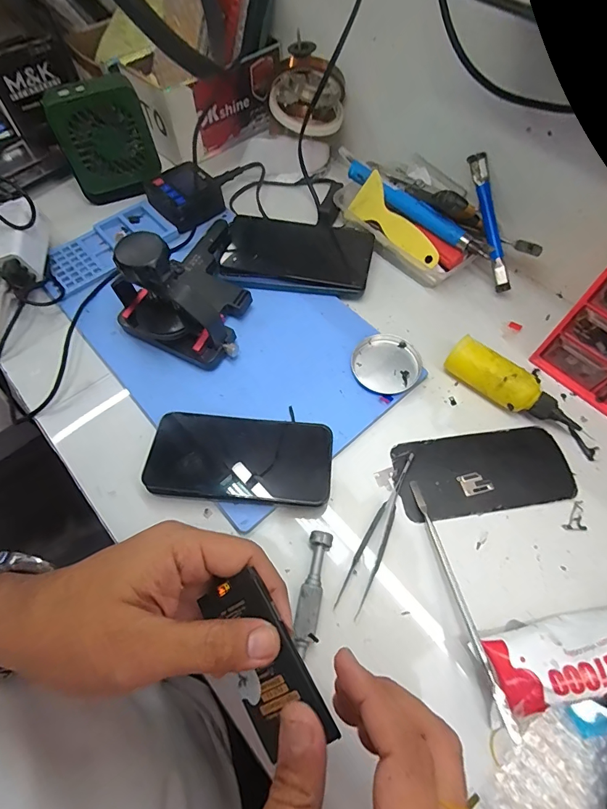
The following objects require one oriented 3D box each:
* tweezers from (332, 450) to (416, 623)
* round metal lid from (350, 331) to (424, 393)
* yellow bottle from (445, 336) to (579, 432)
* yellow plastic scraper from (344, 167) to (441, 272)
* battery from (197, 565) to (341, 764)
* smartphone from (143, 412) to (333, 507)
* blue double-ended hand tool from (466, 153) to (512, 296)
[{"bbox_3d":[0.061,0.098,0.319,0.020,0.006,0.131,26,65,13],"label":"tweezers"},{"bbox_3d":[0.078,-0.037,0.387,0.062,0.013,0.062,0,62,0],"label":"round metal lid"},{"bbox_3d":[0.182,-0.012,0.363,0.032,0.035,0.115,-40,69,-19],"label":"yellow bottle"},{"bbox_3d":[0.097,-0.188,0.444,0.015,0.050,0.121,-16,69,-52],"label":"yellow plastic scraper"},{"bbox_3d":[-0.021,0.133,0.211,0.043,0.006,0.084,-36,75,18],"label":"battery"},{"bbox_3d":[-0.050,0.042,0.329,0.142,0.006,0.073,4,58,0],"label":"smartphone"},{"bbox_3d":[0.192,-0.186,0.419,0.019,0.014,0.139,-15,95,-8],"label":"blue double-ended hand tool"}]

